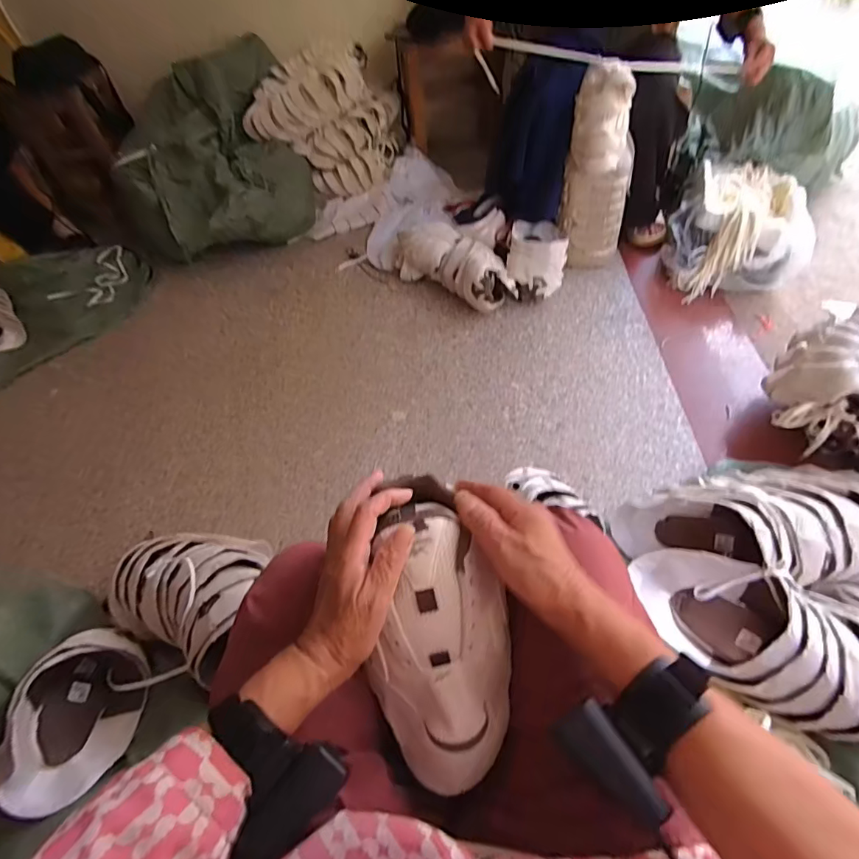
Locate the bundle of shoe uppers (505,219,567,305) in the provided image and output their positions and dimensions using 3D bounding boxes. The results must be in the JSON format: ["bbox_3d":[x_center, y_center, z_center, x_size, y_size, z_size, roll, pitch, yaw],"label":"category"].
[{"bbox_3d":[0.297,-0.478,1.330,0.156,0.112,0.257,6,54,11],"label":"bundle of shoe uppers"}]

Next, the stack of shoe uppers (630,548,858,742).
[{"bbox_3d":[0.536,0.296,0.652,0.482,0.108,0.195,12,55,16],"label":"stack of shoe uppers"}]

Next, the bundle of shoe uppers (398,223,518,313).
[{"bbox_3d":[0.068,-0.452,1.328,0.363,0.136,0.147,36,65,29],"label":"bundle of shoe uppers"}]

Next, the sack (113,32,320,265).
[{"bbox_3d":[-0.657,-0.843,1.499,0.616,0.381,0.592,-28,55,-14],"label":"sack"}]

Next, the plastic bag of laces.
[{"bbox_3d":[0.820,-0.542,1.285,0.326,0.170,0.423,11,56,13],"label":"plastic bag of laces"}]

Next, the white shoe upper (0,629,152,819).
[{"bbox_3d":[-0.502,0.409,0.688,0.109,0.161,0.220,1,54,6],"label":"white shoe upper"}]

